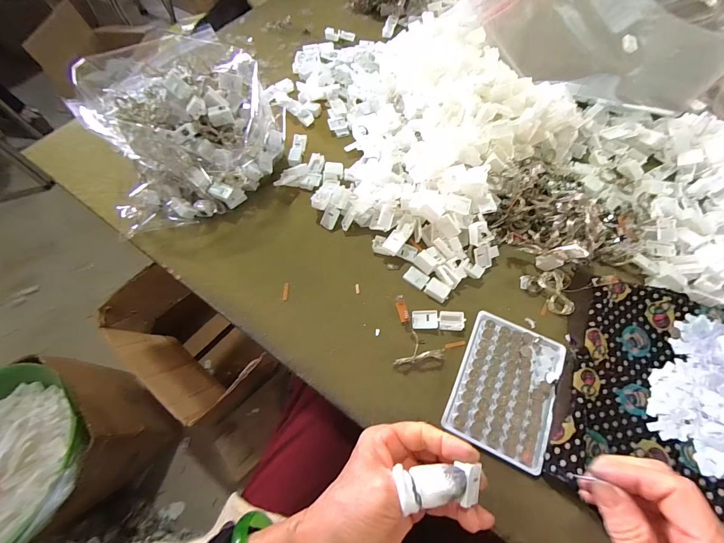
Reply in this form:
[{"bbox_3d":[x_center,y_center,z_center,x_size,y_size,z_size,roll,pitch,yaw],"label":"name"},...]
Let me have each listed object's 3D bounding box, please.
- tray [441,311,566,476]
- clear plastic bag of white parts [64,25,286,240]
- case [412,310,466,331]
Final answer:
[{"bbox_3d":[0.146,0.113,0.321,0.092,0.009,0.130,24,66,11],"label":"tray"},{"bbox_3d":[-0.221,-0.188,0.411,0.224,0.119,0.204,-18,65,-9],"label":"clear plastic bag of white parts"},{"bbox_3d":[0.084,0.054,0.350,0.056,0.008,0.021,3,64,1],"label":"case"}]

